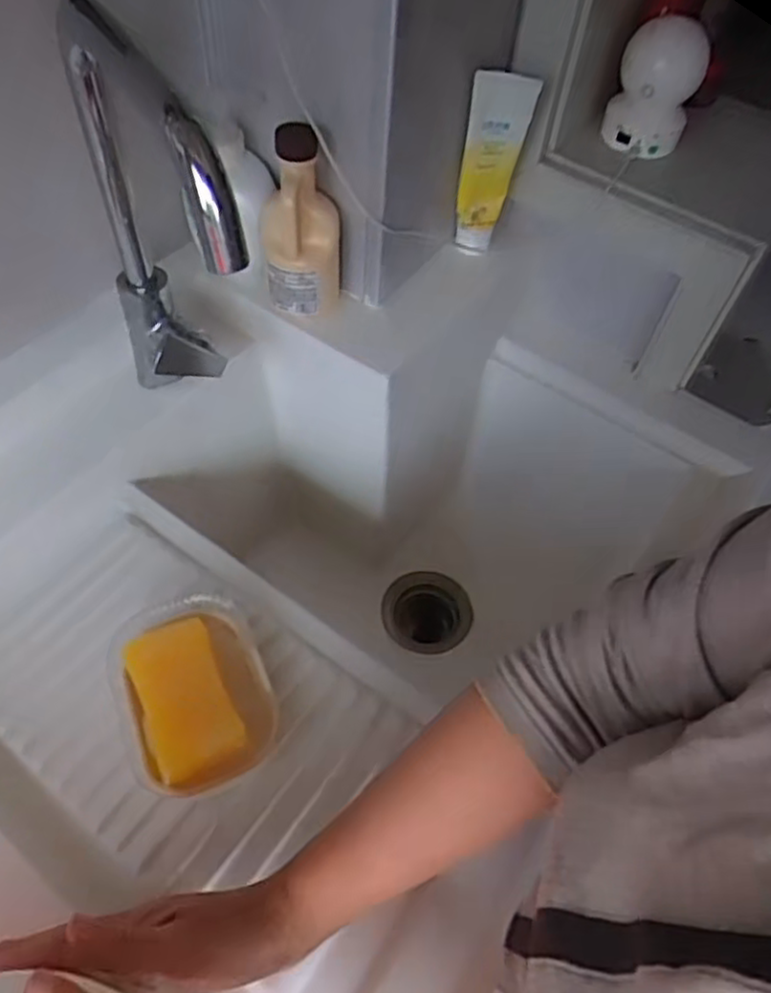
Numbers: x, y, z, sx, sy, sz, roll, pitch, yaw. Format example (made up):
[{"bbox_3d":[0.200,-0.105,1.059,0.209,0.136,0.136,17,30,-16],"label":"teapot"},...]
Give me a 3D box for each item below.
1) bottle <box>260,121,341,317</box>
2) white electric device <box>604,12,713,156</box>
[{"bbox_3d":[-0.074,-0.239,0.629,0.069,0.169,0.050,-5,56,-8],"label":"bottle"},{"bbox_3d":[0.271,-0.413,0.708,0.078,0.123,0.060,1,37,-11],"label":"white electric device"}]

